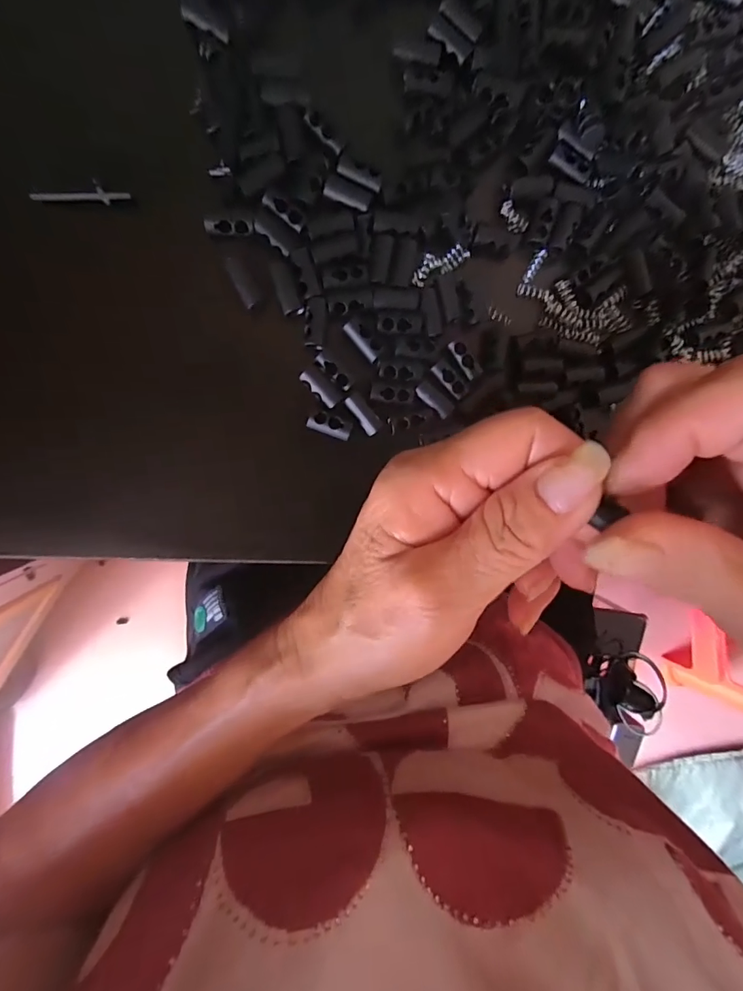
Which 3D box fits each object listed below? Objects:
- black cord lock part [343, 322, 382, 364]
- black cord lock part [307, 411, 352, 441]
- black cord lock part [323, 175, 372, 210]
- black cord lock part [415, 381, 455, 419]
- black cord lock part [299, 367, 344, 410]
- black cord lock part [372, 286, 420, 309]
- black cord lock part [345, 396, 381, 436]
[{"bbox_3d":[-0.003,-0.062,0.179,0.008,0.004,0.018,-41,100,-1],"label":"black cord lock part"},{"bbox_3d":[-0.017,-0.028,0.181,0.017,0.004,0.008,20,94,-10],"label":"black cord lock part"},{"bbox_3d":[-0.009,-0.116,0.171,0.018,0.004,0.008,17,94,-10],"label":"black cord lock part"},{"bbox_3d":[0.027,-0.040,0.186,0.018,0.004,0.007,41,90,-11],"label":"black cord lock part"},{"bbox_3d":[-0.019,-0.043,0.178,0.009,0.004,0.018,-42,101,-1],"label":"black cord lock part"},{"bbox_3d":[0.010,-0.079,0.180,0.019,0.004,0.009,-4,98,-7],"label":"black cord lock part"},{"bbox_3d":[-0.003,-0.033,0.183,0.007,0.004,0.018,-38,100,-2],"label":"black cord lock part"}]

